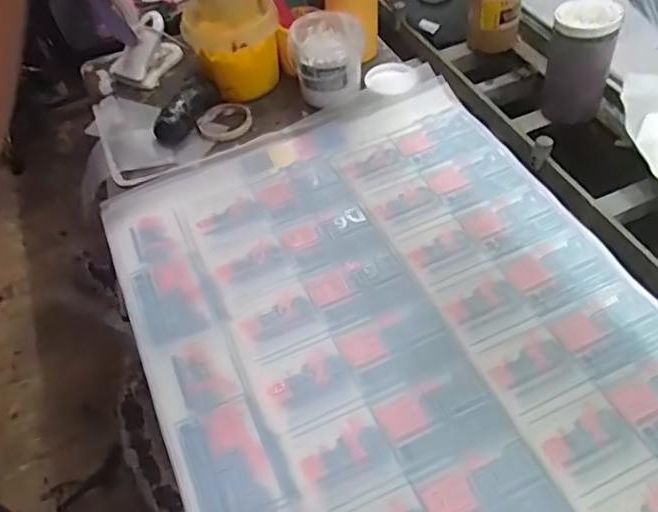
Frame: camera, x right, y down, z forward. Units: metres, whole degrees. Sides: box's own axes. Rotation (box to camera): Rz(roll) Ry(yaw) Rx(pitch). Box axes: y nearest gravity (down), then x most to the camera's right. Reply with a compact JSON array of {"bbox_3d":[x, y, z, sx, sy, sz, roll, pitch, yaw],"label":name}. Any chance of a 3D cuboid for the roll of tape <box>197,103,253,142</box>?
[{"bbox_3d":[-0.174,-0.231,1.011,0.094,0.015,0.094,-2,51,3],"label":"roll of tape"}]

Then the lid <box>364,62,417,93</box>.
[{"bbox_3d":[0.113,-0.322,1.059,0.093,0.011,0.080,12,53,14],"label":"lid"}]

